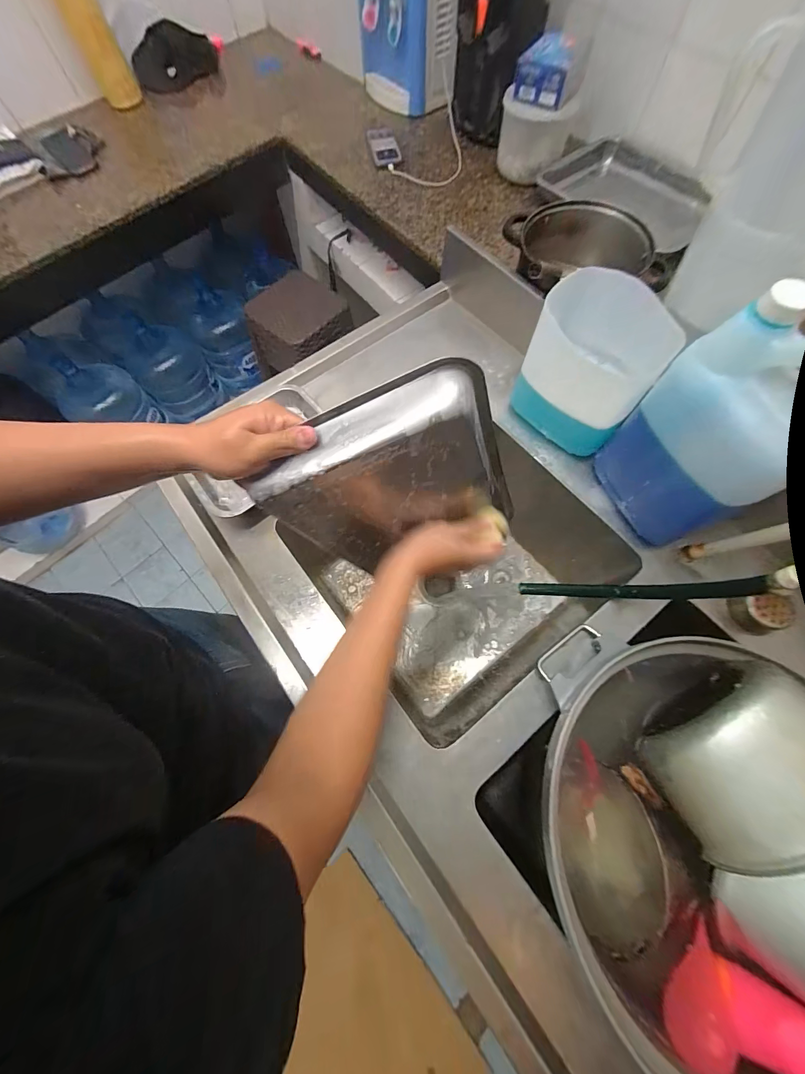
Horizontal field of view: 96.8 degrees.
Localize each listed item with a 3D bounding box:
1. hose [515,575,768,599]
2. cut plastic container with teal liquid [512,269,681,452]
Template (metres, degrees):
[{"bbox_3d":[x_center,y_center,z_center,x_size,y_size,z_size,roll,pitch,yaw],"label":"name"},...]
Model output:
[{"bbox_3d":[0.320,0.076,0.518,0.061,0.313,0.026,29,67,-29],"label":"hose"},{"bbox_3d":[0.295,-0.266,0.576,0.185,0.221,0.117,40,75,15],"label":"cut plastic container with teal liquid"}]

